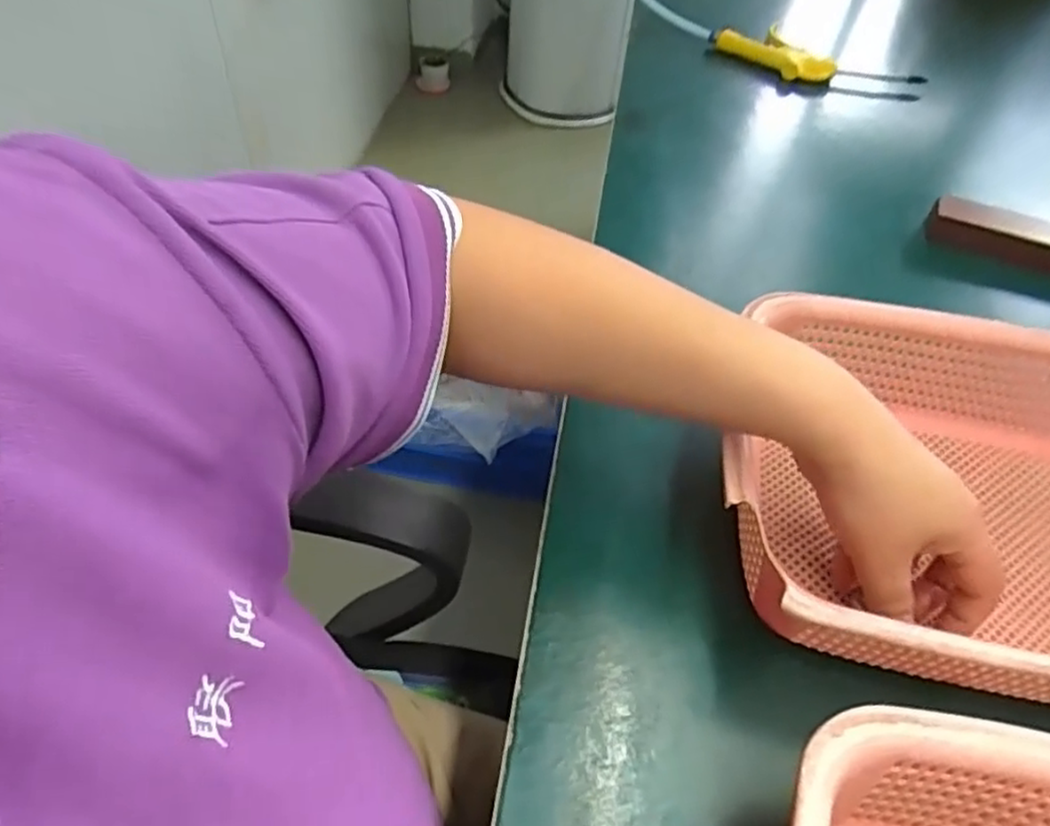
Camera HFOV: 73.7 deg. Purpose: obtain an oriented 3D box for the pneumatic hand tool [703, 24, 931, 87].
[{"bbox_3d":[0.302,-0.368,0.730,0.219,0.033,0.041,19,50,12],"label":"pneumatic hand tool"}]

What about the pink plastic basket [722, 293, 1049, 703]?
[{"bbox_3d":[0.246,0.052,0.360,0.275,0.084,0.207,11,48,7],"label":"pink plastic basket"}]

